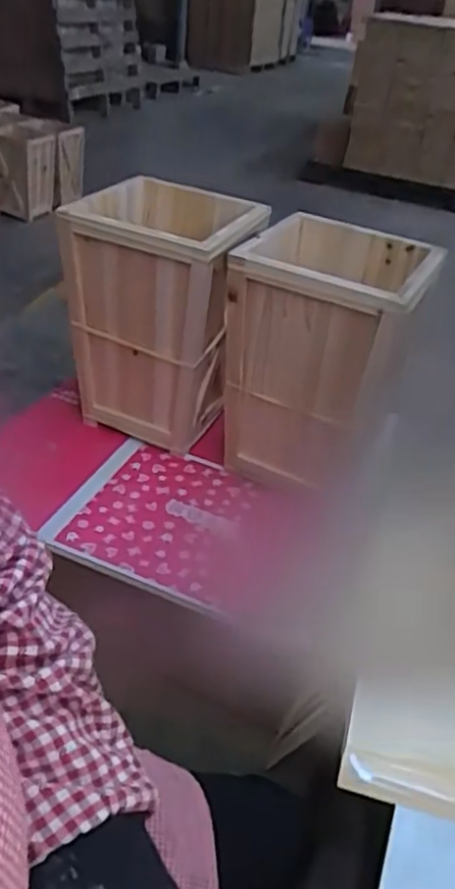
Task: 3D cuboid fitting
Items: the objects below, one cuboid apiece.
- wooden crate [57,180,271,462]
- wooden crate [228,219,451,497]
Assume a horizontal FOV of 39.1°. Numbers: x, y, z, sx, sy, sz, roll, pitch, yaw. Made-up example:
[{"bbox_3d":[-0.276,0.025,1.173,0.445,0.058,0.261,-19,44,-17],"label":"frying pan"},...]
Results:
[{"bbox_3d":[-0.095,-0.210,1.085,0.262,0.384,0.293,18,37,14],"label":"wooden crate"},{"bbox_3d":[0.141,-0.118,0.996,0.248,0.374,0.250,21,37,18],"label":"wooden crate"}]

